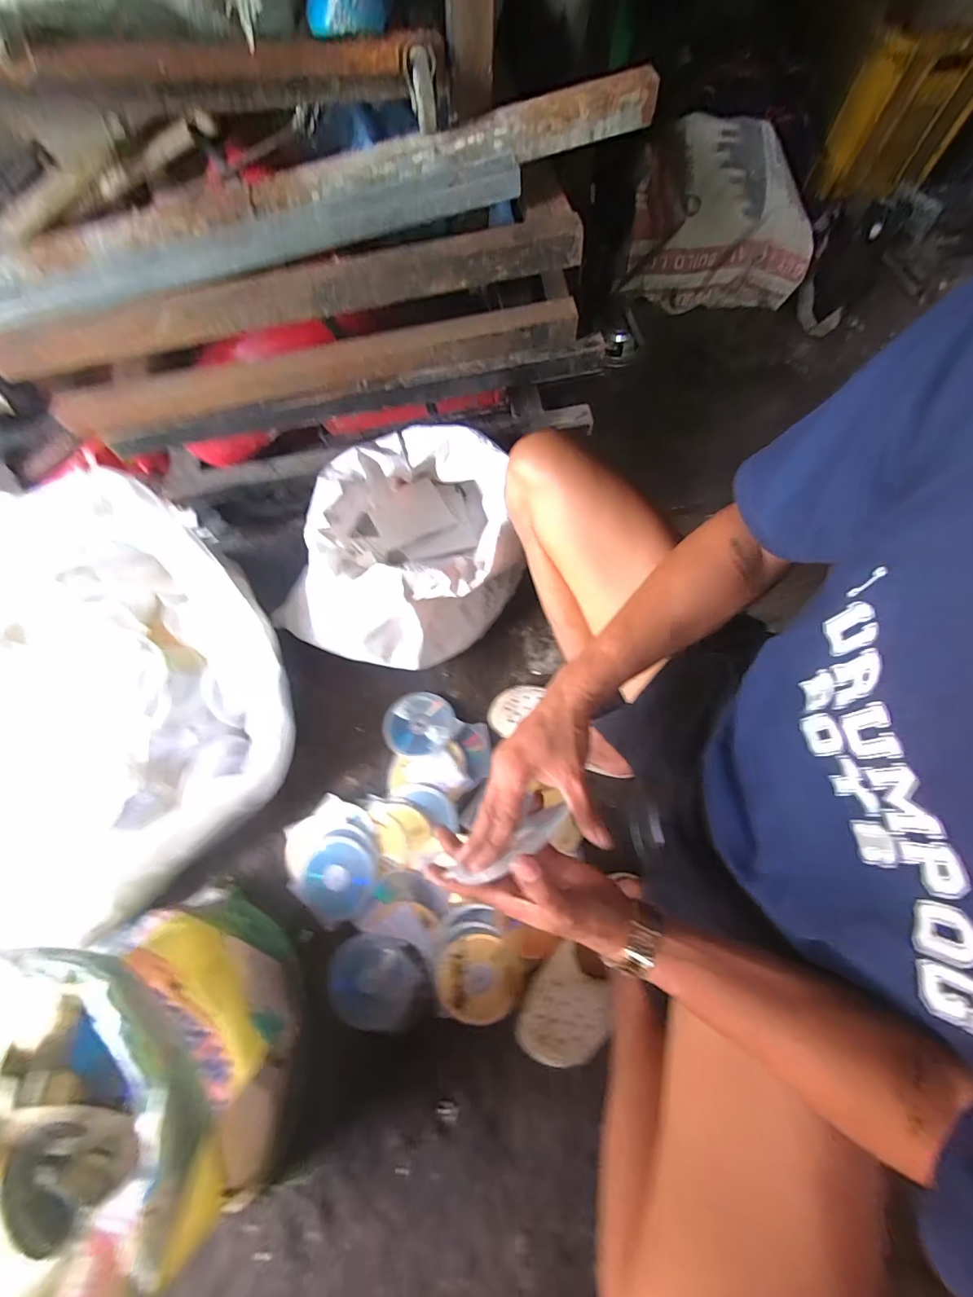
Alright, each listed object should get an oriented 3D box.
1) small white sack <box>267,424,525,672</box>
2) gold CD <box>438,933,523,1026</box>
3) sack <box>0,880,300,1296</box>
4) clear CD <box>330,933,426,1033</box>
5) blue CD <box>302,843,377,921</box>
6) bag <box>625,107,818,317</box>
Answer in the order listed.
[{"bbox_3d":[-0.147,-0.147,0.774,0.411,0.263,0.329,-40,73,-15],"label":"small white sack"},{"bbox_3d":[-0.010,0.474,0.673,0.121,0.004,0.110,-1,76,6],"label":"gold CD"},{"bbox_3d":[-0.359,0.445,0.472,0.276,0.427,0.286,27,70,11],"label":"sack"},{"bbox_3d":[-0.161,0.487,0.689,0.140,0.007,0.112,6,69,5],"label":"clear CD"},{"bbox_3d":[-0.233,0.364,0.739,0.108,0.004,0.106,-2,72,5],"label":"blue CD"},{"bbox_3d":[0.526,-0.966,1.068,0.416,0.257,0.216,-2,67,-1],"label":"bag"}]

